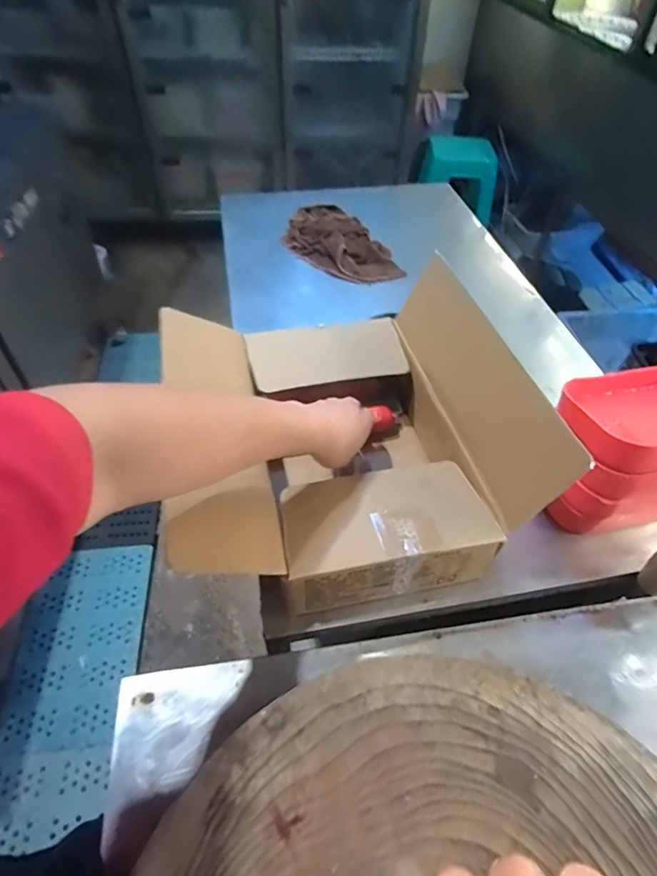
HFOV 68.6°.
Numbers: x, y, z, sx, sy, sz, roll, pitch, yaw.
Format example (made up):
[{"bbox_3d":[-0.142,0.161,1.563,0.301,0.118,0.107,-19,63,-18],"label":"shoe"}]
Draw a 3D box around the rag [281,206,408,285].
[{"bbox_3d":[0.019,-0.374,0.920,0.147,0.044,0.278,-29,57,-25],"label":"rag"}]

